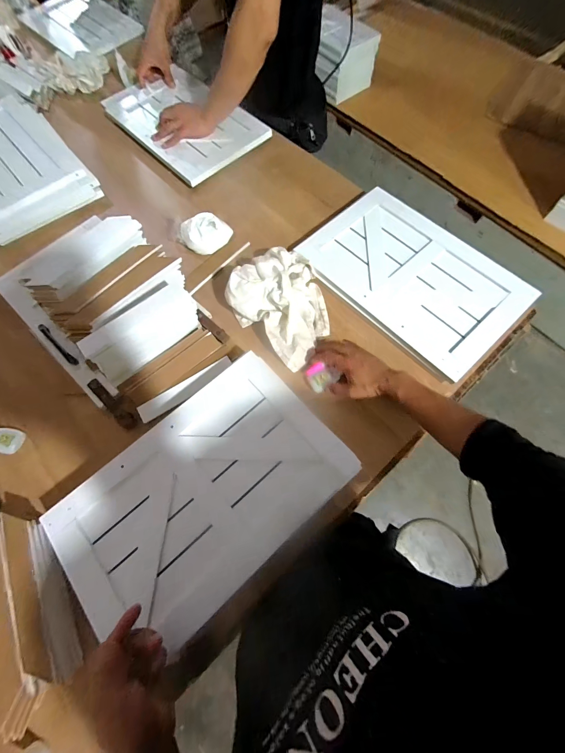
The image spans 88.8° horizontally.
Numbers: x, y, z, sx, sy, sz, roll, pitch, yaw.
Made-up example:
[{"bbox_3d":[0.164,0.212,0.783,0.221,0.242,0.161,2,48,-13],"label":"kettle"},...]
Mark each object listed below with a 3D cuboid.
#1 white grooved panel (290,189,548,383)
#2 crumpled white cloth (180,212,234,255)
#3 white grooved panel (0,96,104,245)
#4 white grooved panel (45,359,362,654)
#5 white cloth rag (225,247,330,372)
[{"bbox_3d":[0.266,-0.219,0.601,0.288,0.018,0.418,-40,72,-13],"label":"white grooved panel"},{"bbox_3d":[-0.175,-0.335,0.660,0.105,0.052,0.084,-39,74,-12],"label":"crumpled white cloth"},{"bbox_3d":[-0.713,-0.560,0.741,0.283,0.036,0.467,-39,74,-12],"label":"white grooved panel"},{"bbox_3d":[-0.118,0.178,0.450,0.413,0.023,0.265,-39,72,-13],"label":"white grooved panel"},{"bbox_3d":[0.011,-0.154,0.579,0.184,0.066,0.206,-43,75,-13],"label":"white cloth rag"}]

